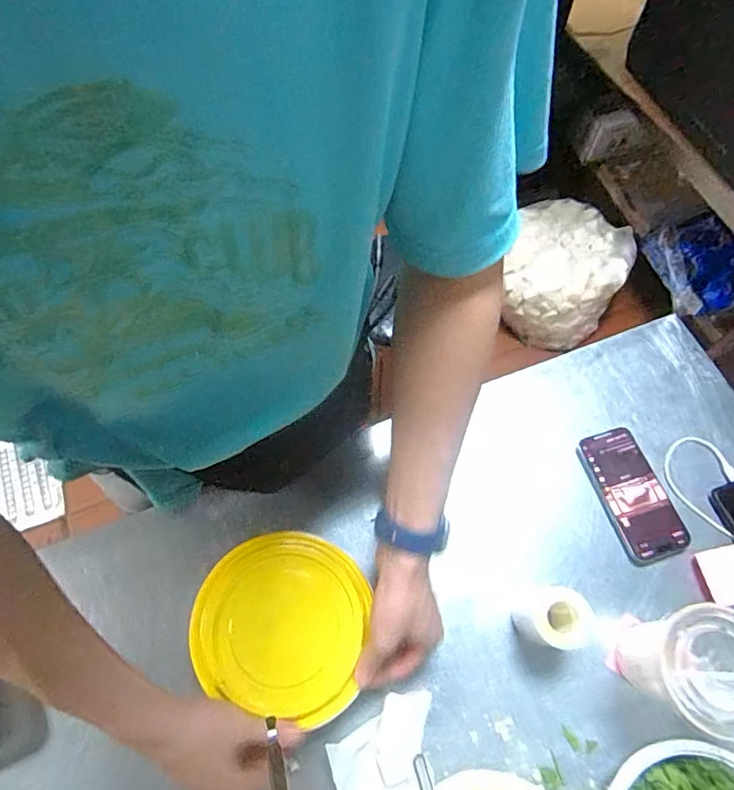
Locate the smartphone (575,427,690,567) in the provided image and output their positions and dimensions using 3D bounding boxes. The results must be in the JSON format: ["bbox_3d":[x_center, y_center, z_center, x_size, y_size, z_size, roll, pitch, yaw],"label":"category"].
[{"bbox_3d":[0.299,0.110,0.573,0.073,0.014,0.149,-16,68,-6],"label":"smartphone"}]

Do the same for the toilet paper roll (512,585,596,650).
[{"bbox_3d":[0.175,0.212,0.484,0.050,0.080,0.051,0,68,0],"label":"toilet paper roll"}]

